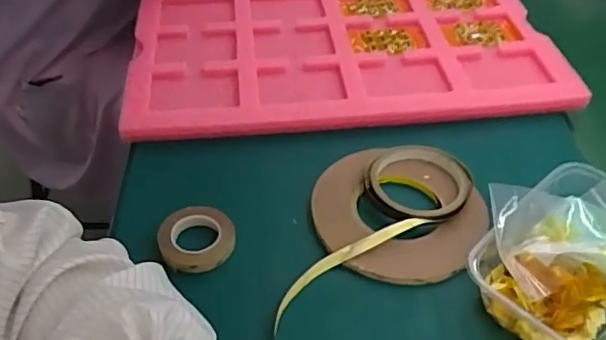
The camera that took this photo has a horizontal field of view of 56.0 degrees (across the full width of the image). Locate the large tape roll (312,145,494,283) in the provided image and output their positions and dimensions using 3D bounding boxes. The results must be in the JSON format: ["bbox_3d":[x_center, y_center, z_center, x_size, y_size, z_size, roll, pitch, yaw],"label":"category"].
[{"bbox_3d":[0.084,0.040,0.507,0.147,0.018,0.136,15,46,12],"label":"large tape roll"}]

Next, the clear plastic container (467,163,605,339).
[{"bbox_3d":[0.212,0.067,0.445,0.161,0.051,0.132,-26,52,-26],"label":"clear plastic container"}]

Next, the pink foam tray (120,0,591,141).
[{"bbox_3d":[0.041,-0.161,0.699,0.492,0.035,0.306,-1,45,-4],"label":"pink foam tray"}]

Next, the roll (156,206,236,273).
[{"bbox_3d":[-0.091,0.057,0.486,0.063,0.010,0.062,1,45,-1],"label":"roll"}]

